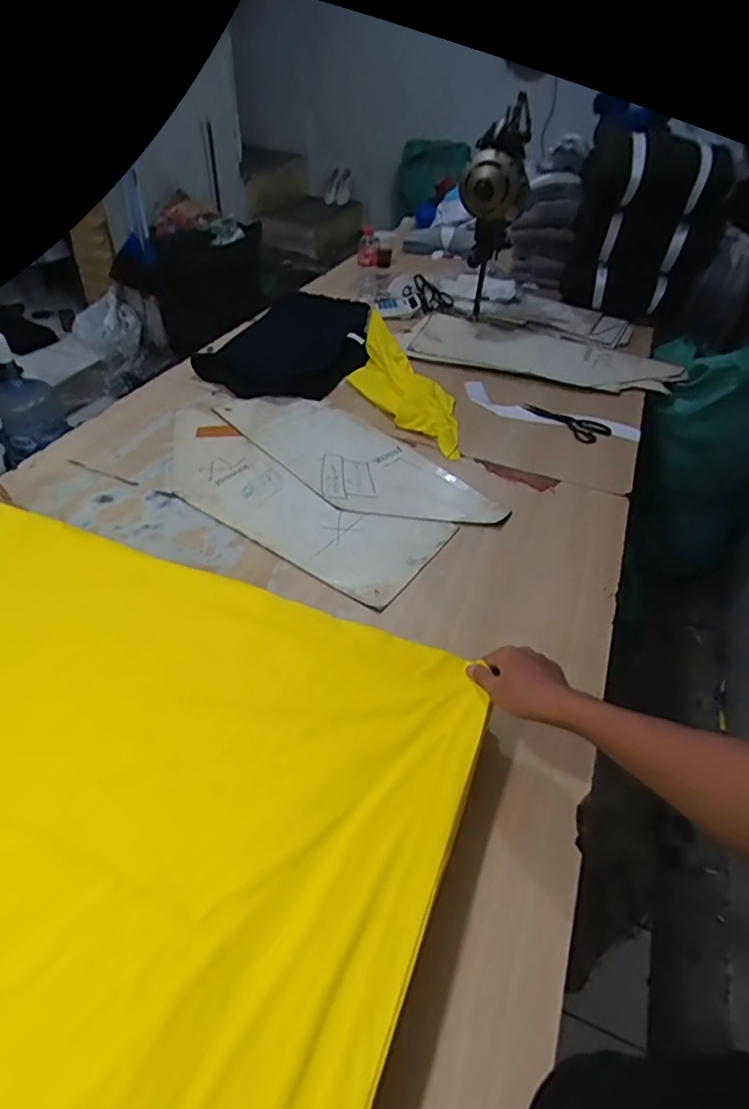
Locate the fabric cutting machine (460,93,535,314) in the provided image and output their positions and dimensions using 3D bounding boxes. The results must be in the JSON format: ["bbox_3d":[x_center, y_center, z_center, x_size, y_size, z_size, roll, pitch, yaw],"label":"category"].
[{"bbox_3d":[0.298,-0.893,1.519,0.172,0.486,0.265,2,44,-1],"label":"fabric cutting machine"}]

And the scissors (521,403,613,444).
[{"bbox_3d":[0.454,-0.318,1.359,0.221,0.018,0.092,27,49,22],"label":"scissors"}]

